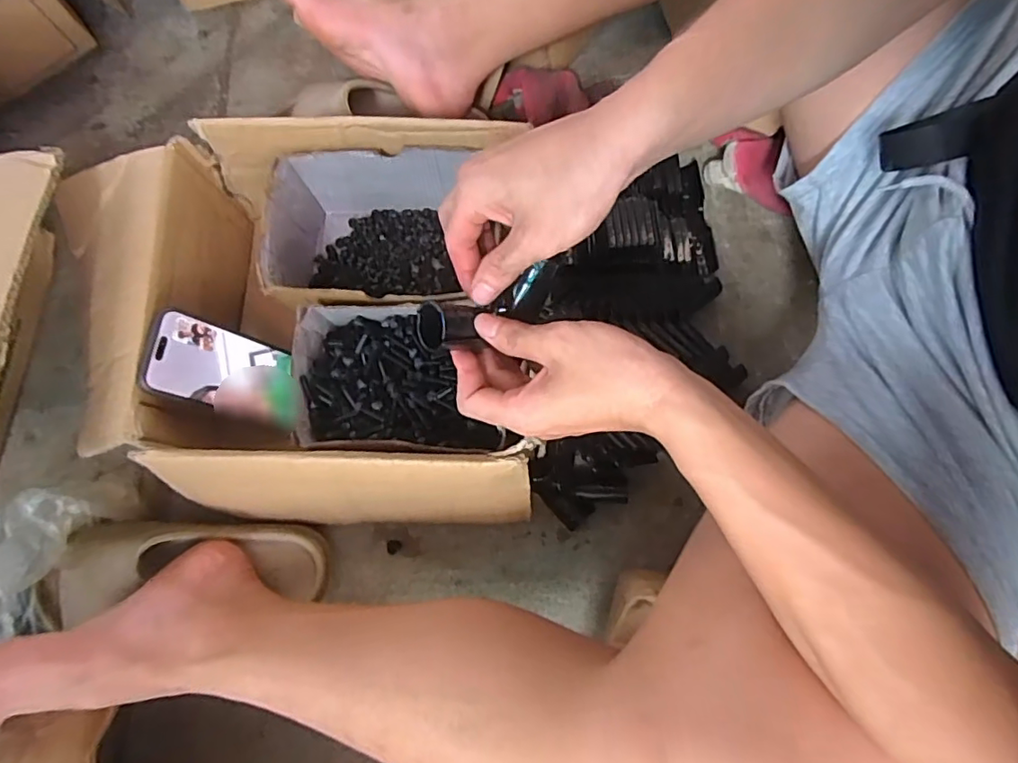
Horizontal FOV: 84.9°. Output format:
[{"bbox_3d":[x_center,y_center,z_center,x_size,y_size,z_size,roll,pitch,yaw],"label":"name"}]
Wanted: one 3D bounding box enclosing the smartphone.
[{"bbox_3d":[-0.246,-0.012,0.487,0.006,0.129,0.069,-7,71,34],"label":"smartphone"}]

